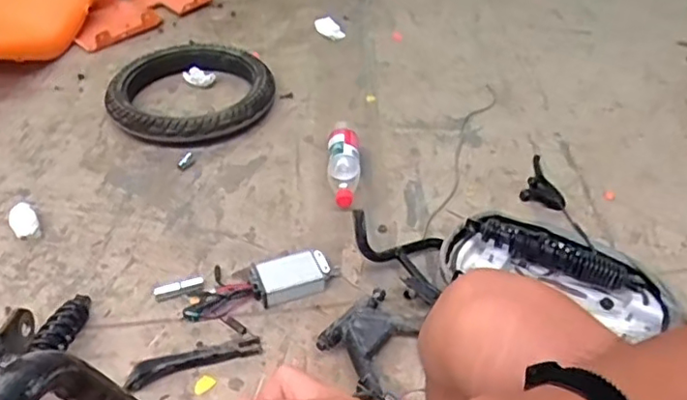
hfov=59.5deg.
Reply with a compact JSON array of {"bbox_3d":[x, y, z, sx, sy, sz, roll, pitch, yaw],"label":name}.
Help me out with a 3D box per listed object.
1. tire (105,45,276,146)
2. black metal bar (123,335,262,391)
[{"bbox_3d":[-0.337,-0.235,1.353,0.363,0.081,0.303,-2,42,-5],"label":"tire"},{"bbox_3d":[-0.216,0.237,0.880,0.192,0.030,0.030,-14,44,-17],"label":"black metal bar"}]

